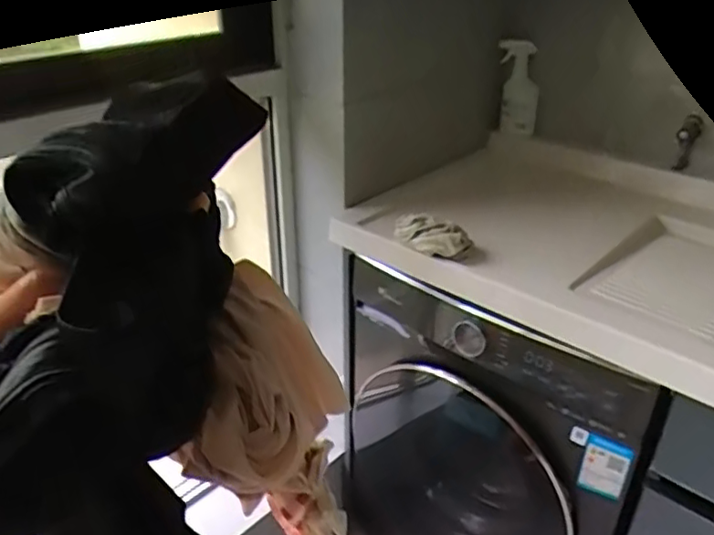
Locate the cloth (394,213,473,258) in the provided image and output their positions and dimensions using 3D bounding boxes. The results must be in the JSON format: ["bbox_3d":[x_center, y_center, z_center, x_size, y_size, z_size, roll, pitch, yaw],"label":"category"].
[{"bbox_3d":[0.123,-0.051,1.005,0.124,0.057,0.054,8,31,14],"label":"cloth"}]

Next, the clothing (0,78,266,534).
[{"bbox_3d":[-0.099,0.046,0.263,0.084,0.252,0.118,4,-6,7],"label":"clothing"}]

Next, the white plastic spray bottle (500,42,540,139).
[{"bbox_3d":[0.368,-0.410,1.395,0.093,0.202,0.039,10,31,17],"label":"white plastic spray bottle"}]

